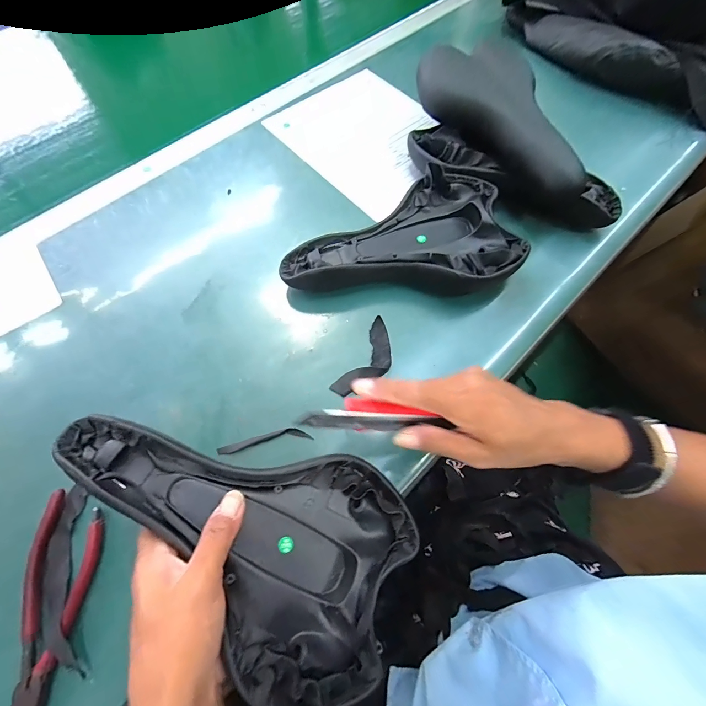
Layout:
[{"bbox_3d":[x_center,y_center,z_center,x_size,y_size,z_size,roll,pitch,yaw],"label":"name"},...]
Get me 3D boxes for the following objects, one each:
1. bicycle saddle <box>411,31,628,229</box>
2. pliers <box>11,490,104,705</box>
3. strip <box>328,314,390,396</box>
[{"bbox_3d":[0.216,-0.270,0.441,0.145,0.100,0.291,-35,71,-14],"label":"bicycle saddle"},{"bbox_3d":[-0.237,0.199,0.268,0.051,0.009,0.163,0,67,0],"label":"pliers"},{"bbox_3d":[0.018,0.008,0.357,0.039,0.008,0.093,30,70,12],"label":"strip"}]

